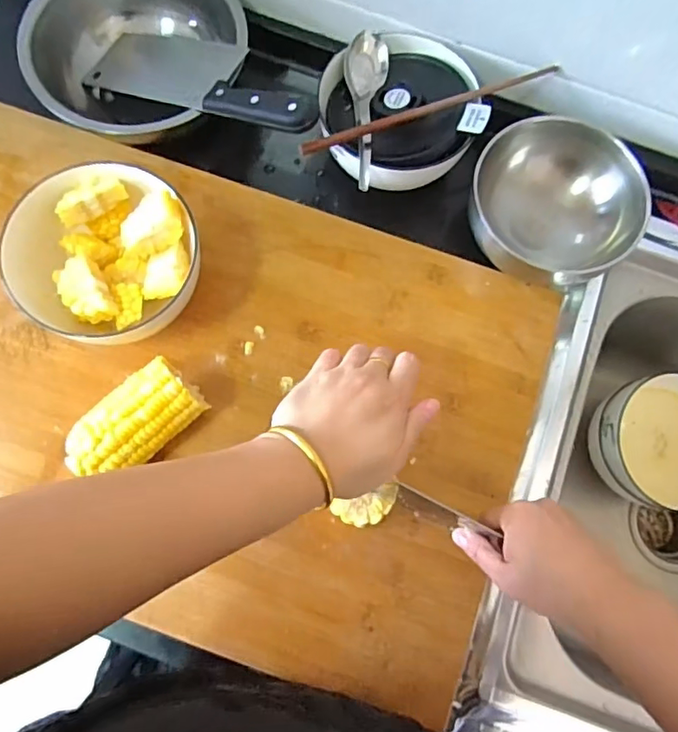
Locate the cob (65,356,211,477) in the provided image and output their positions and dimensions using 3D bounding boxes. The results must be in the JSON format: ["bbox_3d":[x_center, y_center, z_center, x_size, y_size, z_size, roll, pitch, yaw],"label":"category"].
[{"bbox_3d":[-0.163,0.048,0.439,0.105,0.061,0.054,-42,79,-10],"label":"cob"}]

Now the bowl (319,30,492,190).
[{"bbox_3d":[0.058,-0.234,0.516,0.142,0.061,0.136,0,75,0],"label":"bowl"}]

